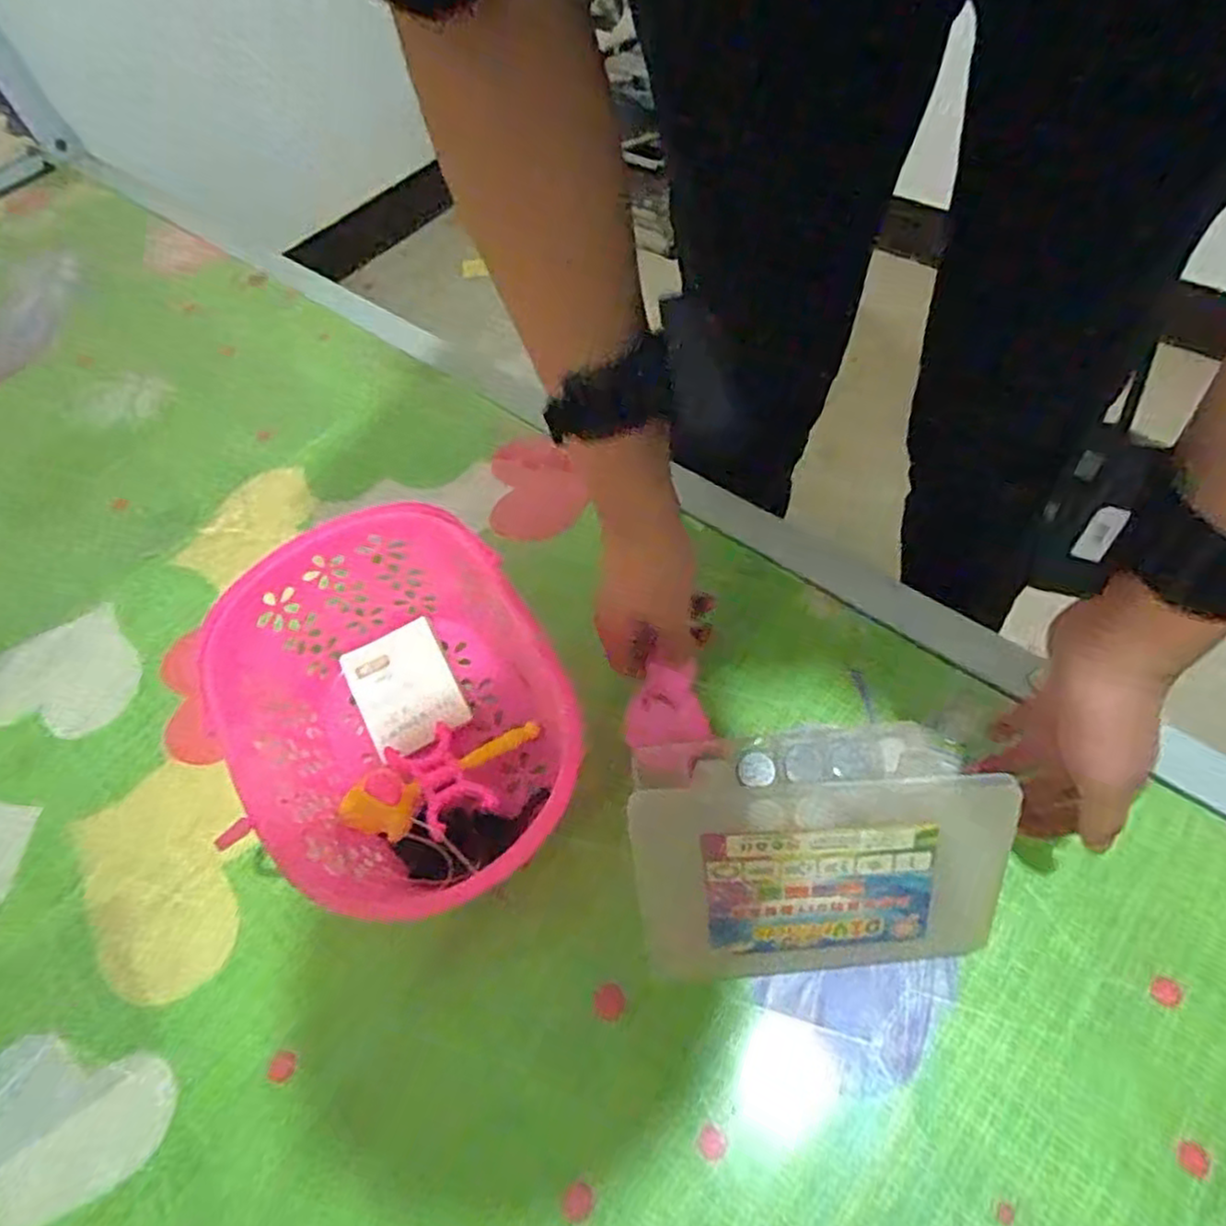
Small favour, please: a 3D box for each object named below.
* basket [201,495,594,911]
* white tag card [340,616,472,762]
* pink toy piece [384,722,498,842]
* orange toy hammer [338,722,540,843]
[{"bbox_3d":[-0.128,0.071,0.475,0.193,0.140,0.247,-38,61,-16],"label":"basket"},{"bbox_3d":[-0.157,0.057,0.542,0.072,0.005,0.096,-28,65,-12],"label":"white tag card"},{"bbox_3d":[-0.118,0.113,0.490,0.051,0.011,0.081,-15,52,-40],"label":"pink toy piece"},{"bbox_3d":[-0.114,0.110,0.489,0.141,0.025,0.043,-22,53,-37],"label":"orange toy hammer"}]

